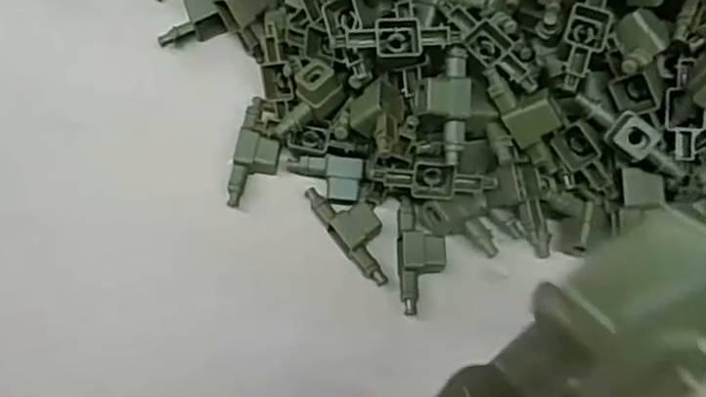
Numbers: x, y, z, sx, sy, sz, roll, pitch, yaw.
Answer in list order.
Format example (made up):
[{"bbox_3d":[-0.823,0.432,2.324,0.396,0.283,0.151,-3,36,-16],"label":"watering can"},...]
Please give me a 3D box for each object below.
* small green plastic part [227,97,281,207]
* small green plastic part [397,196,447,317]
[{"bbox_3d":[-0.056,-0.028,0.407,0.025,0.017,0.065,10,71,3],"label":"small green plastic part"},{"bbox_3d":[0.039,0.031,0.389,0.026,0.014,0.066,2,71,0],"label":"small green plastic part"}]

